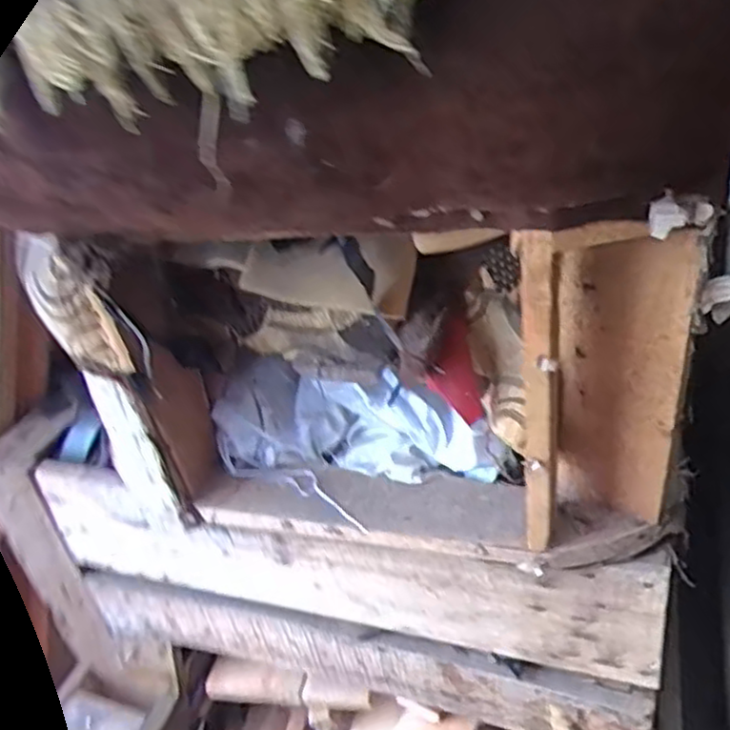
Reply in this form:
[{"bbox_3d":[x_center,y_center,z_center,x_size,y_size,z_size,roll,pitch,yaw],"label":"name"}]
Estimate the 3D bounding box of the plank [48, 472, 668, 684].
[{"bbox_3d":[-0.054,0.215,0.764,0.674,0.165,0.042,5,34,18],"label":"plank"}]

